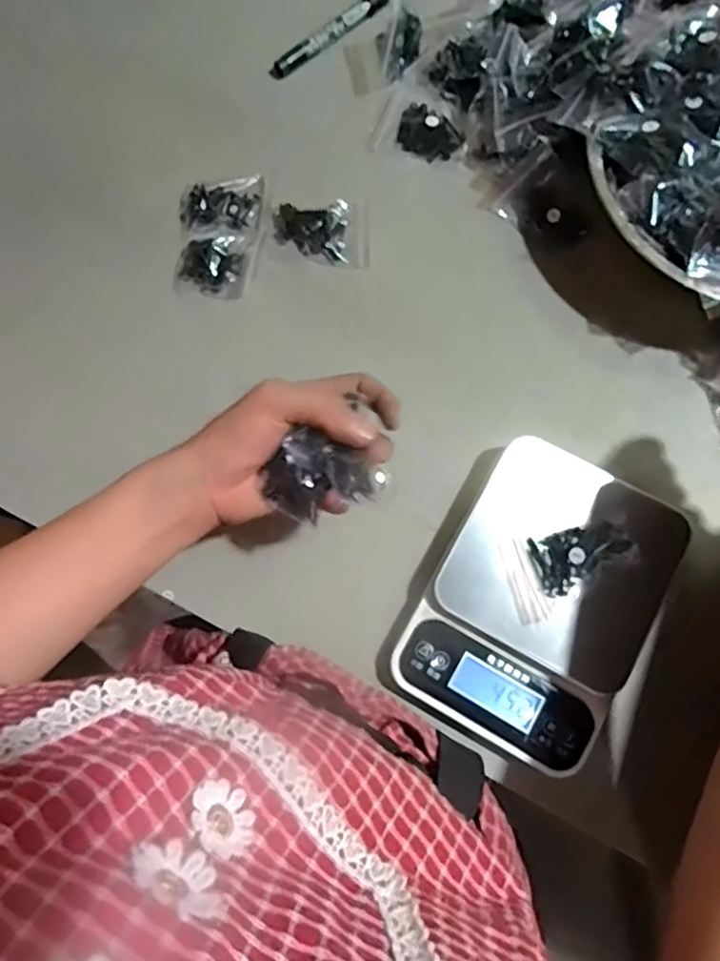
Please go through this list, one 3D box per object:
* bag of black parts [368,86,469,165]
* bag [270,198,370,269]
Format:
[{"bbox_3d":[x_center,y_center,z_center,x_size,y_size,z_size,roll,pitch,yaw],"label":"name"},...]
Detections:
[{"bbox_3d":[0.054,-0.297,0.539,0.078,0.013,0.057,24,77,5],"label":"bag of black parts"},{"bbox_3d":[-0.032,-0.203,0.518,0.078,0.013,0.052,-1,76,-1],"label":"bag"}]

